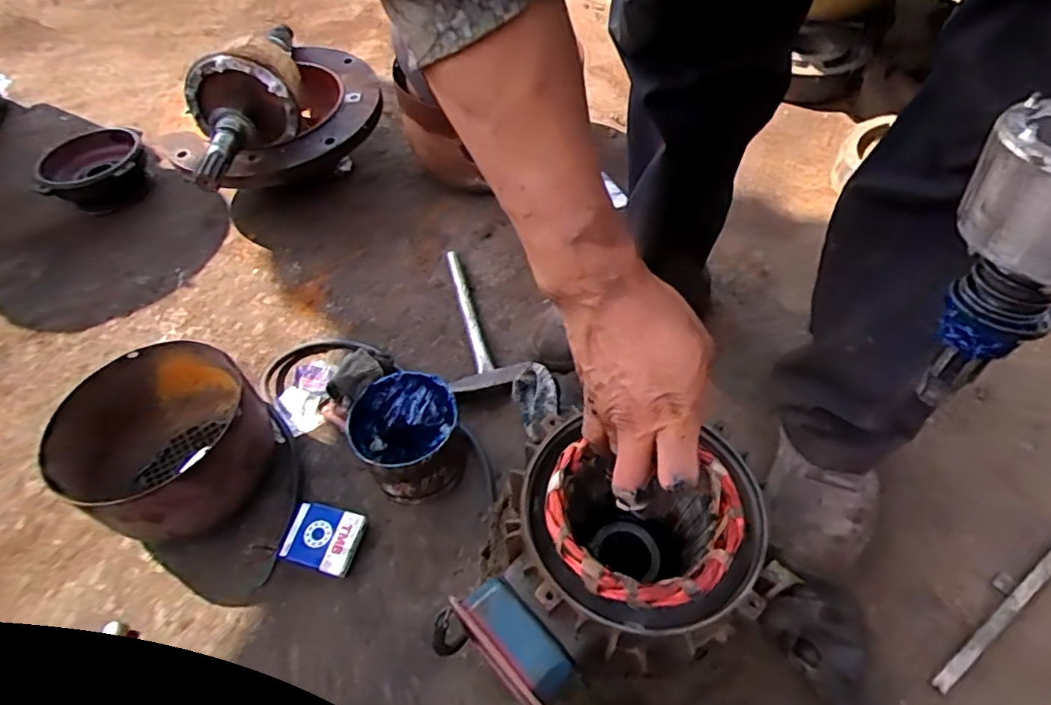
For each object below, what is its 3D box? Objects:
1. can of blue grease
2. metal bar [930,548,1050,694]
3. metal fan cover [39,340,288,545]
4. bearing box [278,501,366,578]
[{"bbox_3d":[-0.132,0.099,0.691,0.112,0.109,0.124,-23,57,-12],"label":"can of blue grease"},{"bbox_3d":[0.484,0.250,0.587,0.248,0.013,0.014,-32,56,-17],"label":"metal bar"},{"bbox_3d":[-0.406,0.107,0.686,0.197,0.135,0.200,31,63,22],"label":"metal fan cover"},{"bbox_3d":[-0.225,0.206,0.658,0.081,0.028,0.068,12,55,14],"label":"bearing box"}]

